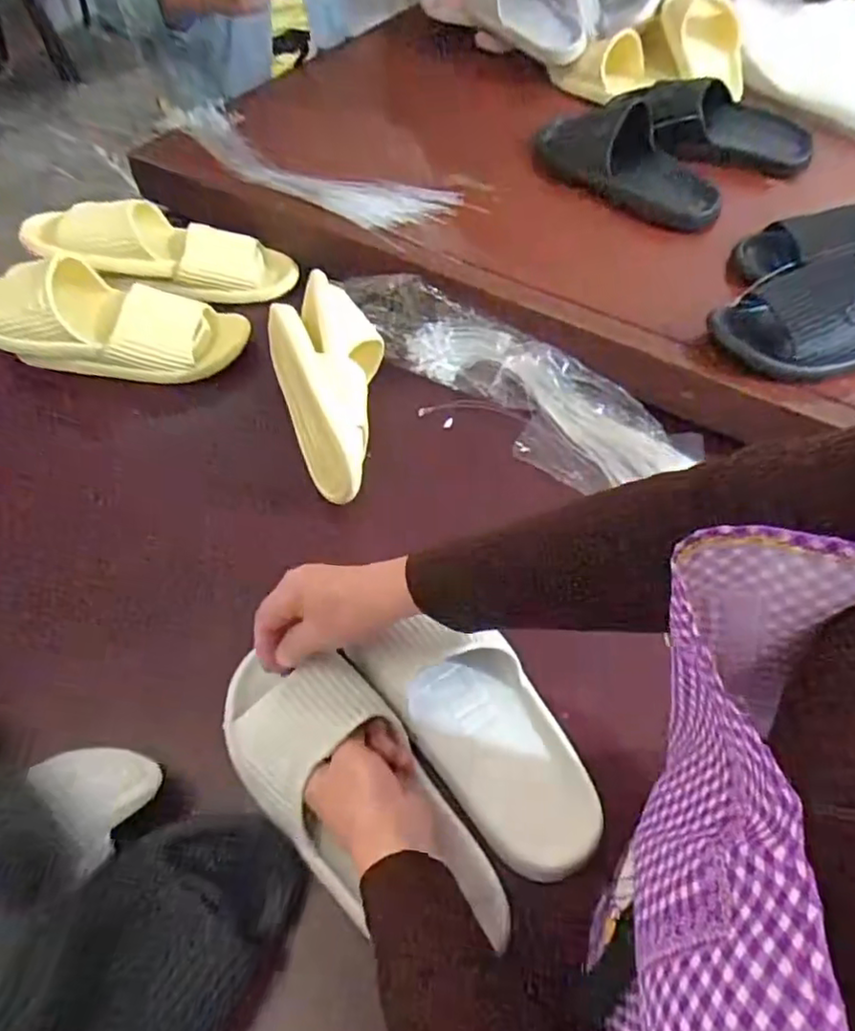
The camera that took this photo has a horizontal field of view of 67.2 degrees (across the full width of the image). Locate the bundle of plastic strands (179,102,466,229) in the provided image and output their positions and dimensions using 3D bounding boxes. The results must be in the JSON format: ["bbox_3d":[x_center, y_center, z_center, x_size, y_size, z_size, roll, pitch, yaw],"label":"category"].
[{"bbox_3d":[-0.171,-0.459,0.849,0.422,0.022,0.131,29,58,18],"label":"bundle of plastic strands"}]

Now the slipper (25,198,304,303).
[{"bbox_3d":[-0.317,-0.322,0.779,0.297,0.061,0.110,5,52,-21],"label":"slipper"}]

